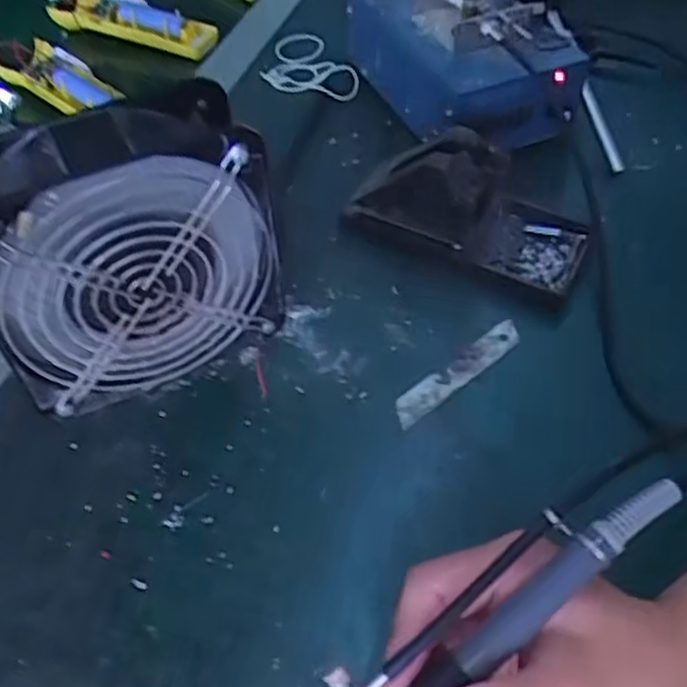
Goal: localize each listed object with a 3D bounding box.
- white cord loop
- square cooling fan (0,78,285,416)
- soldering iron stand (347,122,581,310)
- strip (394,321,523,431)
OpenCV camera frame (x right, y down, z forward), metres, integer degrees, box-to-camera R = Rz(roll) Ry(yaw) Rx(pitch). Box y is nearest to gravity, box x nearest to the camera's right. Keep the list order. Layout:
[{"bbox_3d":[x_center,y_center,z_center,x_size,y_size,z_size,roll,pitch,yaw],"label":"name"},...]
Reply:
[{"bbox_3d":[-0.036,-0.238,0.632,0.069,0.013,0.113,-23,52,-19],"label":"white cord loop"},{"bbox_3d":[-0.111,-0.042,0.386,0.146,0.152,0.055,-21,52,-15],"label":"square cooling fan"},{"bbox_3d":[0.081,-0.091,0.475,0.156,0.073,0.076,18,52,17],"label":"soldering iron stand"},{"bbox_3d":[0.068,0.016,0.430,0.097,0.004,0.017,-34,65,-22],"label":"strip"}]

